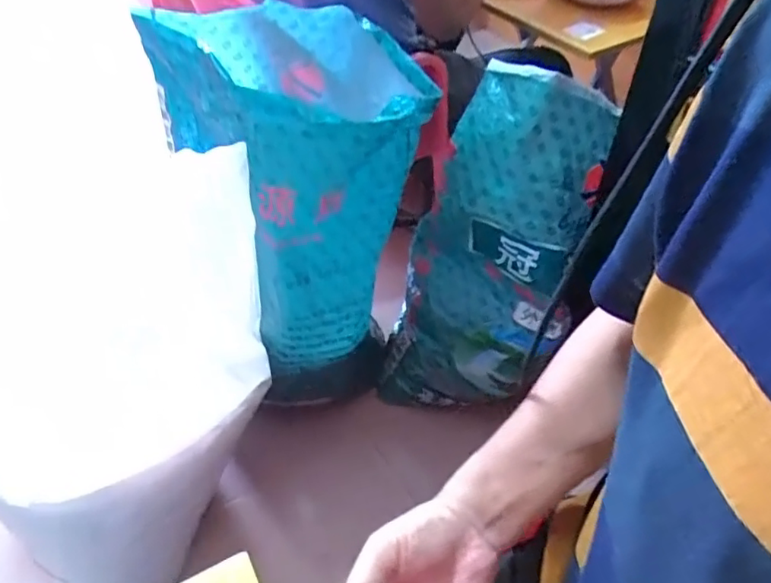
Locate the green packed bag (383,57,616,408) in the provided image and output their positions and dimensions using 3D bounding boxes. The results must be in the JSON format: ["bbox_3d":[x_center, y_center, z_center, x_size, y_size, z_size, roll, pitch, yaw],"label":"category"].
[{"bbox_3d":[0.141,-0.034,0.886,0.257,0.541,0.177,15,48,15],"label":"green packed bag"}]

